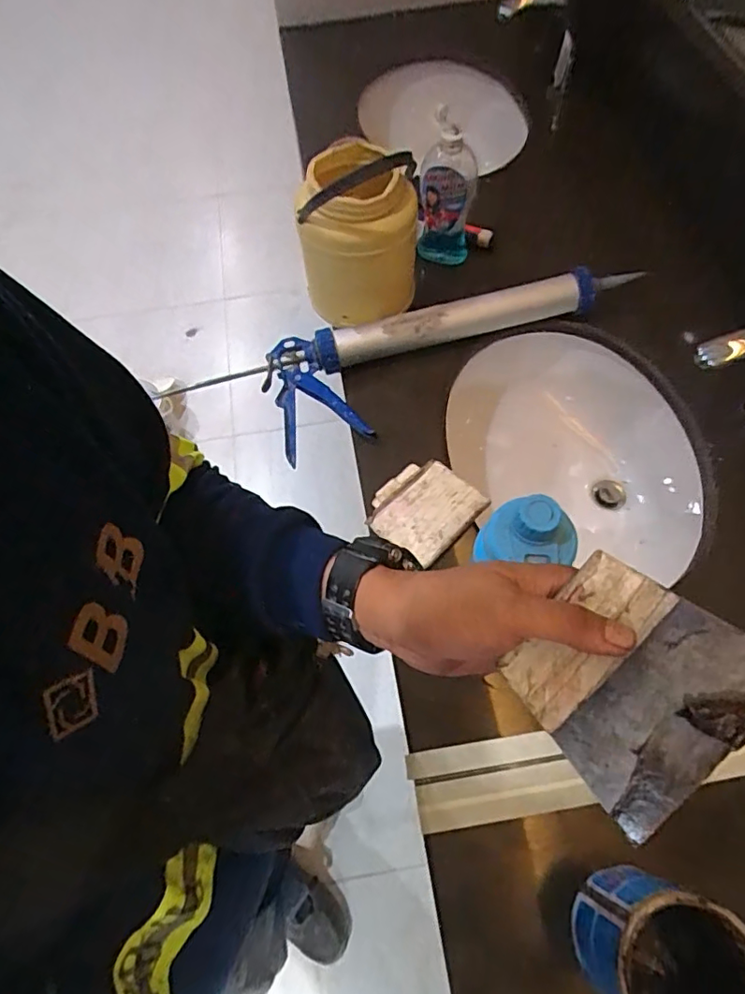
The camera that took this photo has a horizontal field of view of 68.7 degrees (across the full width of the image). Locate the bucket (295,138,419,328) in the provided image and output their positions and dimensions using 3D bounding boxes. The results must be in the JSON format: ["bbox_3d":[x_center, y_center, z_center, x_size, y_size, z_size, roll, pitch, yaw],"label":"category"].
[{"bbox_3d":[-0.014,-0.364,0.730,0.144,0.207,0.155,-1,63,2],"label":"bucket"}]

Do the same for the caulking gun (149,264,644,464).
[{"bbox_3d":[0.090,-0.213,0.783,0.641,0.072,0.173,-19,64,-7],"label":"caulking gun"}]

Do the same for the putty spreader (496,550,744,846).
[{"bbox_3d":[0.125,0.091,0.265,0.097,0.014,0.104,40,97,21],"label":"putty spreader"}]

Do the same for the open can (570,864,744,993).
[{"bbox_3d":[0.241,0.376,0.441,0.119,0.124,0.111,-4,63,0],"label":"open can"}]

